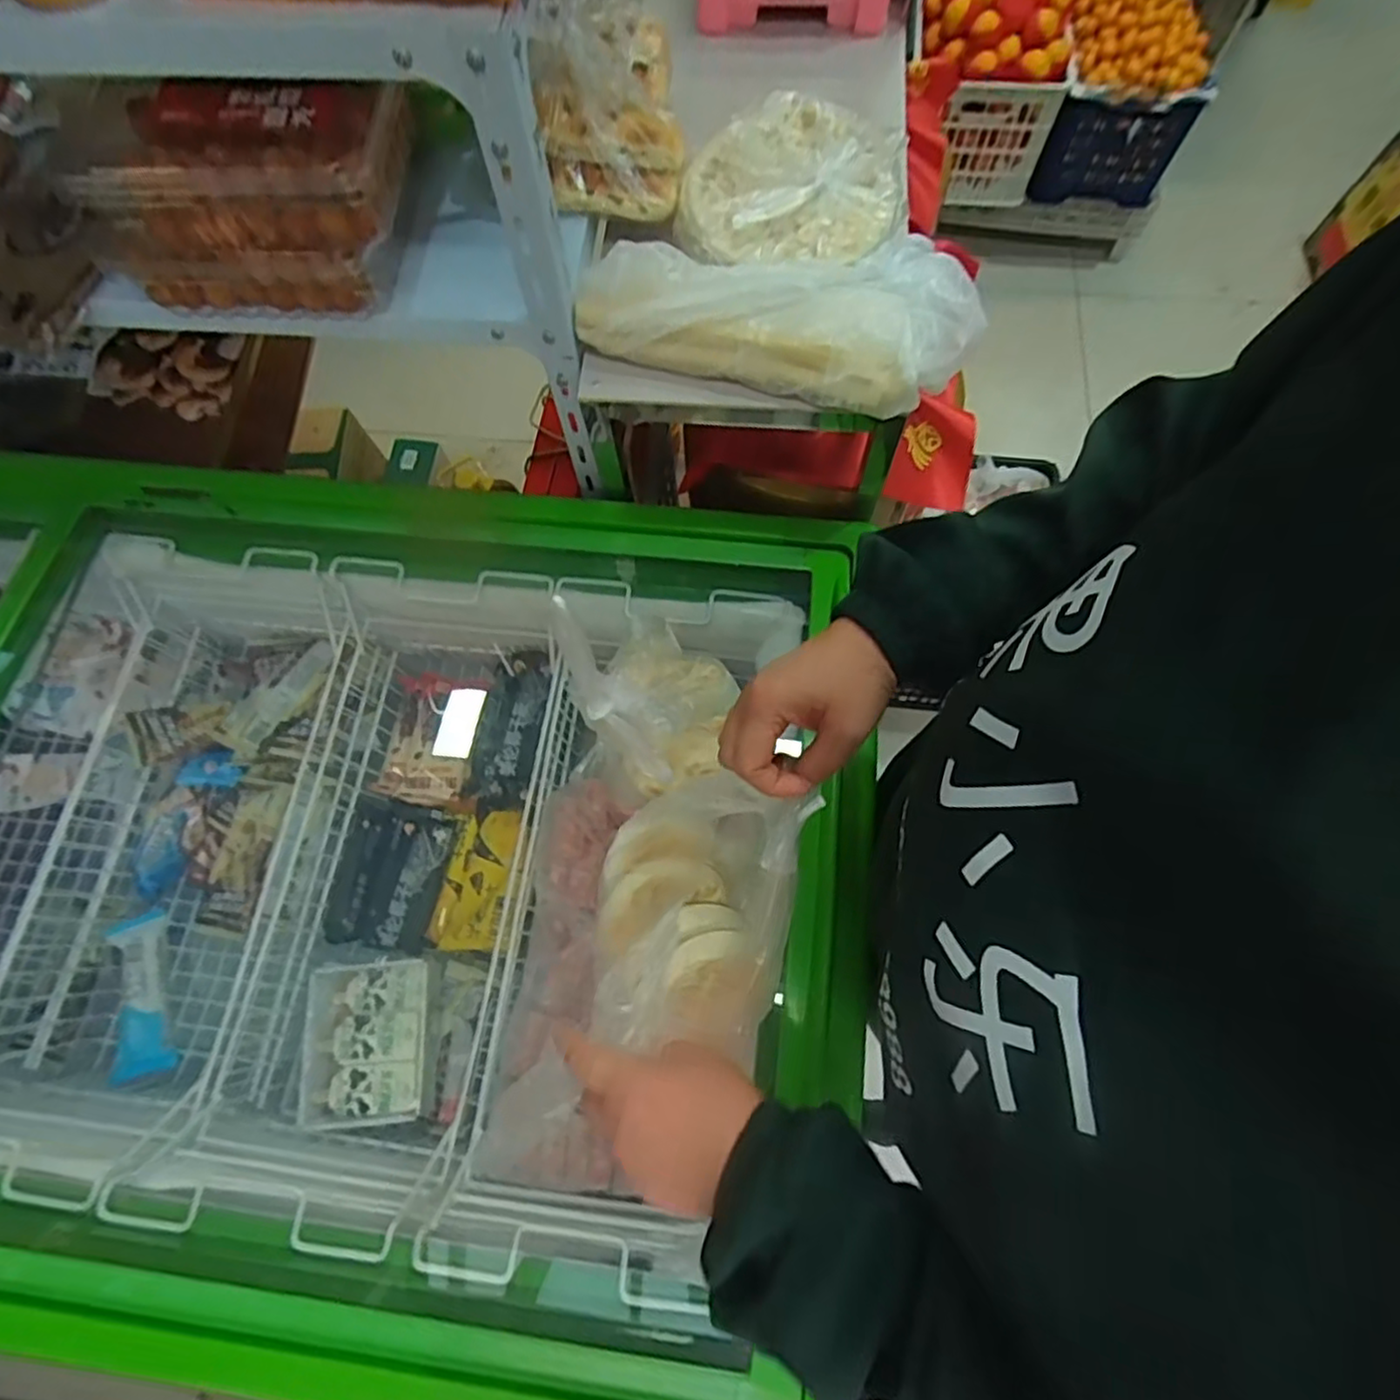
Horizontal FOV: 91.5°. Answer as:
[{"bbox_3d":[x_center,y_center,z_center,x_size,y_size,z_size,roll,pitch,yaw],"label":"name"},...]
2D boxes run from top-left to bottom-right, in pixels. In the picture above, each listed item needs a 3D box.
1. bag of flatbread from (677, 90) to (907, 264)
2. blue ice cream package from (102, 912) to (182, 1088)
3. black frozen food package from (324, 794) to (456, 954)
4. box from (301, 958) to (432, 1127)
[{"bbox_3d":[0.083,-0.456,0.600,0.194,0.038,0.174,10,72,5],"label":"bag of flatbread"},{"bbox_3d":[-0.712,0.373,0.867,0.052,0.047,0.199,-23,72,-6],"label":"blue ice cream package"},{"bbox_3d":[-0.398,0.226,0.893,0.134,0.041,0.185,6,72,3],"label":"black frozen food package"},{"bbox_3d":[-0.384,0.394,0.794,0.152,0.055,0.169,-8,71,-1],"label":"box"}]

